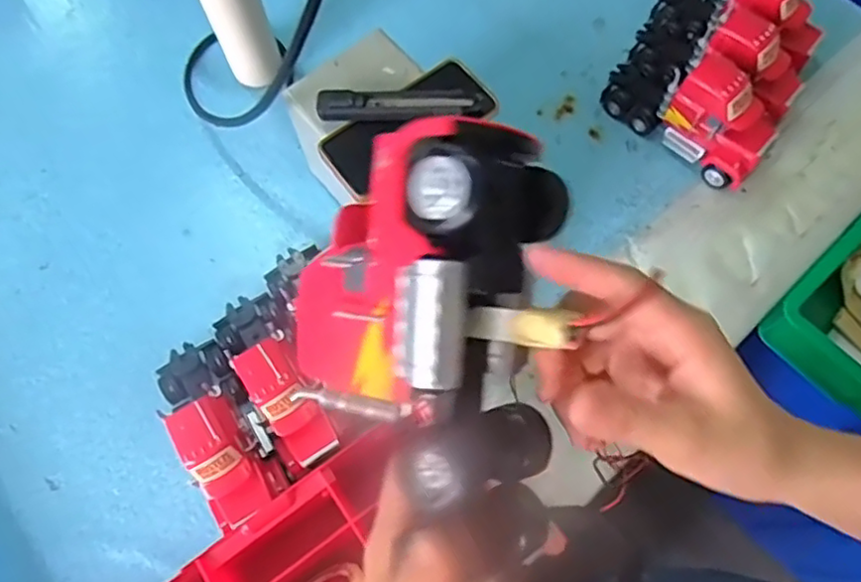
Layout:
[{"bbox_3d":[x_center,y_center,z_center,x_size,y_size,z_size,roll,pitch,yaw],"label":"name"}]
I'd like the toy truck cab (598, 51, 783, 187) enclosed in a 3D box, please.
[{"bbox_3d":[0.296,-0.213,0.740,0.195,0.112,0.063,41,76,15],"label":"toy truck cab"}]

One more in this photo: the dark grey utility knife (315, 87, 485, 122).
[{"bbox_3d":[-0.029,-0.176,0.609,0.154,0.013,0.029,1,69,2],"label":"dark grey utility knife"}]

